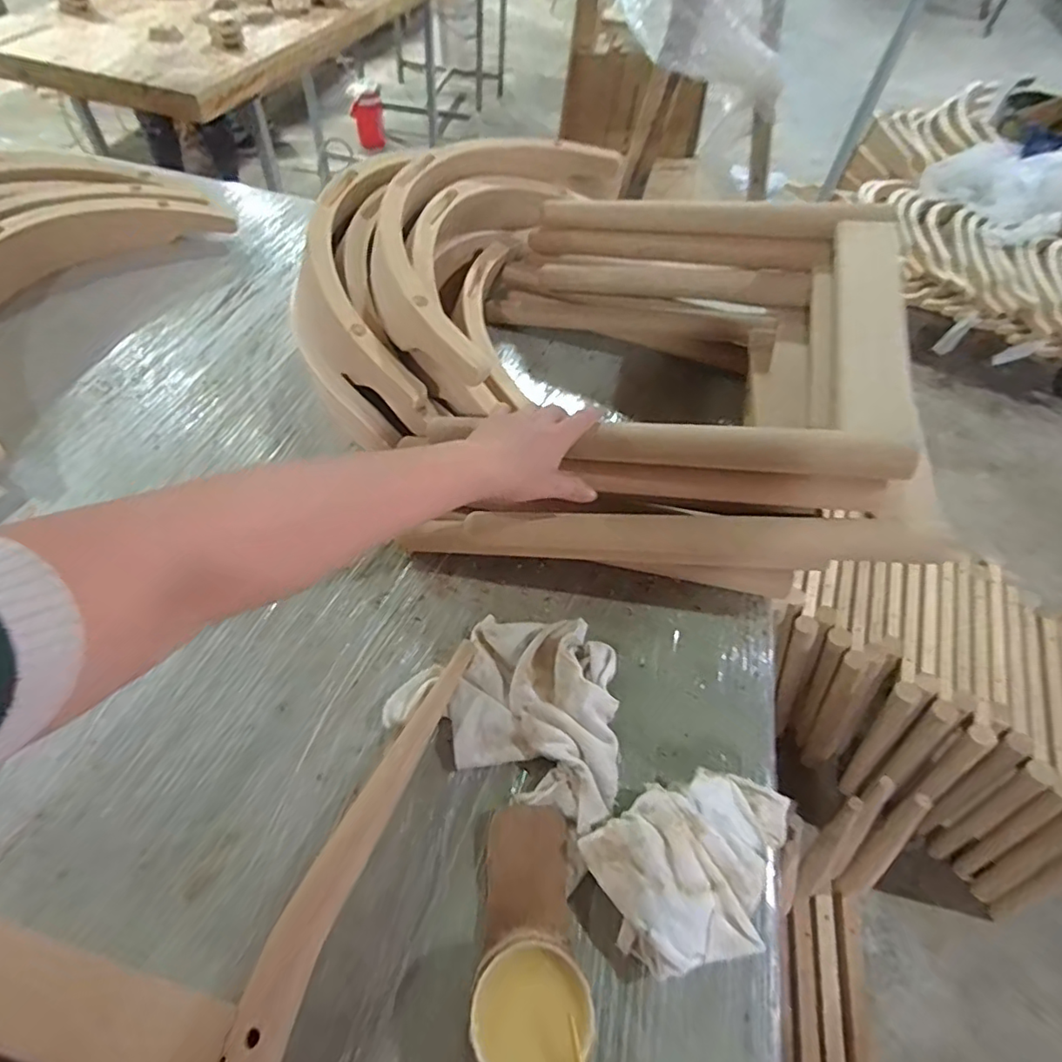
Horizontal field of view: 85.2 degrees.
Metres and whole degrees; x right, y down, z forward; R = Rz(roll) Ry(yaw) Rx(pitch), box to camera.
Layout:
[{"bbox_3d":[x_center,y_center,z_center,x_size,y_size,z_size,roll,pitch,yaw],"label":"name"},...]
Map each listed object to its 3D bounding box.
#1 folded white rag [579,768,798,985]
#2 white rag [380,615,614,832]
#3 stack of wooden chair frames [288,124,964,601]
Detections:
[{"bbox_3d":[0.139,0.253,0.447,0.176,0.044,0.121,-18,57,-17],"label":"folded white rag"},{"bbox_3d":[-0.004,0.143,0.517,0.199,0.042,0.153,24,55,12],"label":"white rag"},{"bbox_3d":[0.050,-0.247,0.688,0.651,0.225,0.567,9,53,1],"label":"stack of wooden chair frames"}]

